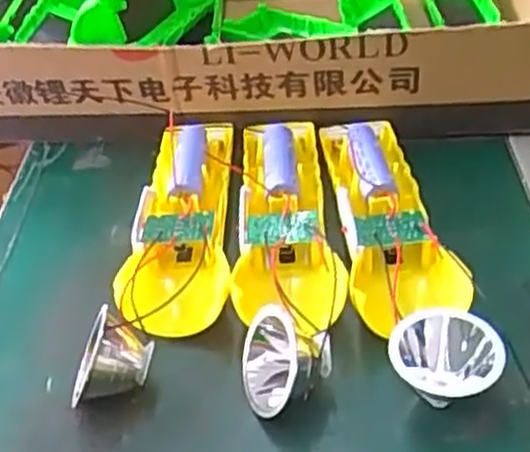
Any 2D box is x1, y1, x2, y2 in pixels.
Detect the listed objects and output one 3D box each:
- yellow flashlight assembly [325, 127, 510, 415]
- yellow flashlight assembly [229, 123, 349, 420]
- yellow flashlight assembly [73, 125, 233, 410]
[{"bbox_3d":[0.063,0.004,0.384,0.050,0.033,0.193,-6,39,1],"label":"yellow flashlight assembly"},{"bbox_3d":[0.010,0.003,0.388,0.049,0.036,0.202,-5,39,2],"label":"yellow flashlight assembly"},{"bbox_3d":[-0.042,0.008,0.391,0.055,0.033,0.189,0,40,8],"label":"yellow flashlight assembly"}]

